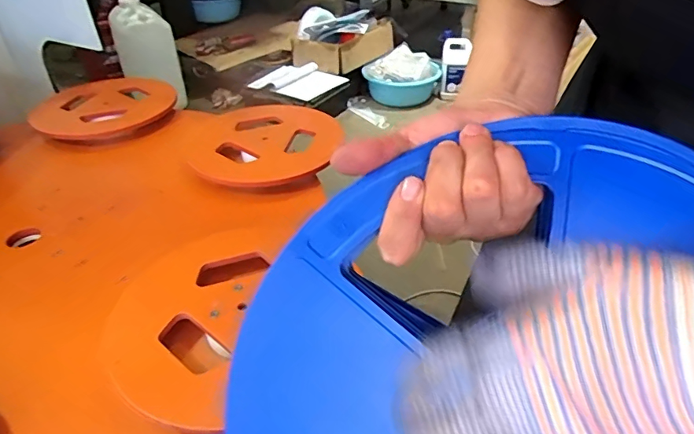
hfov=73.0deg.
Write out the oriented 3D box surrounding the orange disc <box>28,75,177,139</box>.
[{"bbox_3d":[-0.493,-0.233,0.960,0.263,0.021,0.238,-15,40,-18],"label":"orange disc"}]

